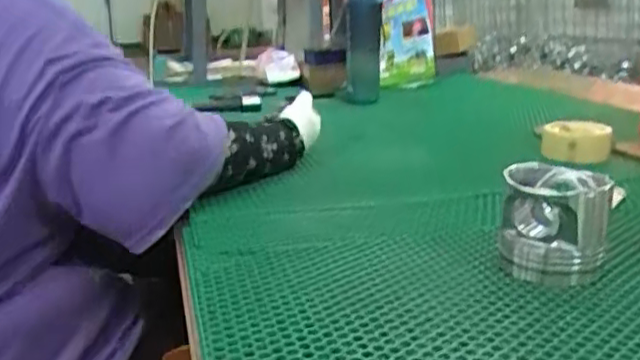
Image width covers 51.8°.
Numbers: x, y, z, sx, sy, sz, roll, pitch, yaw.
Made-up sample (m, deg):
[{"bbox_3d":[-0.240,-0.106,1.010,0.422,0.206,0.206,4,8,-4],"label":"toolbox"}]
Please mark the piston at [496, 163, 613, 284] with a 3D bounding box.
[{"bbox_3d":[0.219,0.040,0.618,0.092,0.088,0.092,5,18,20],"label":"piston"}]

